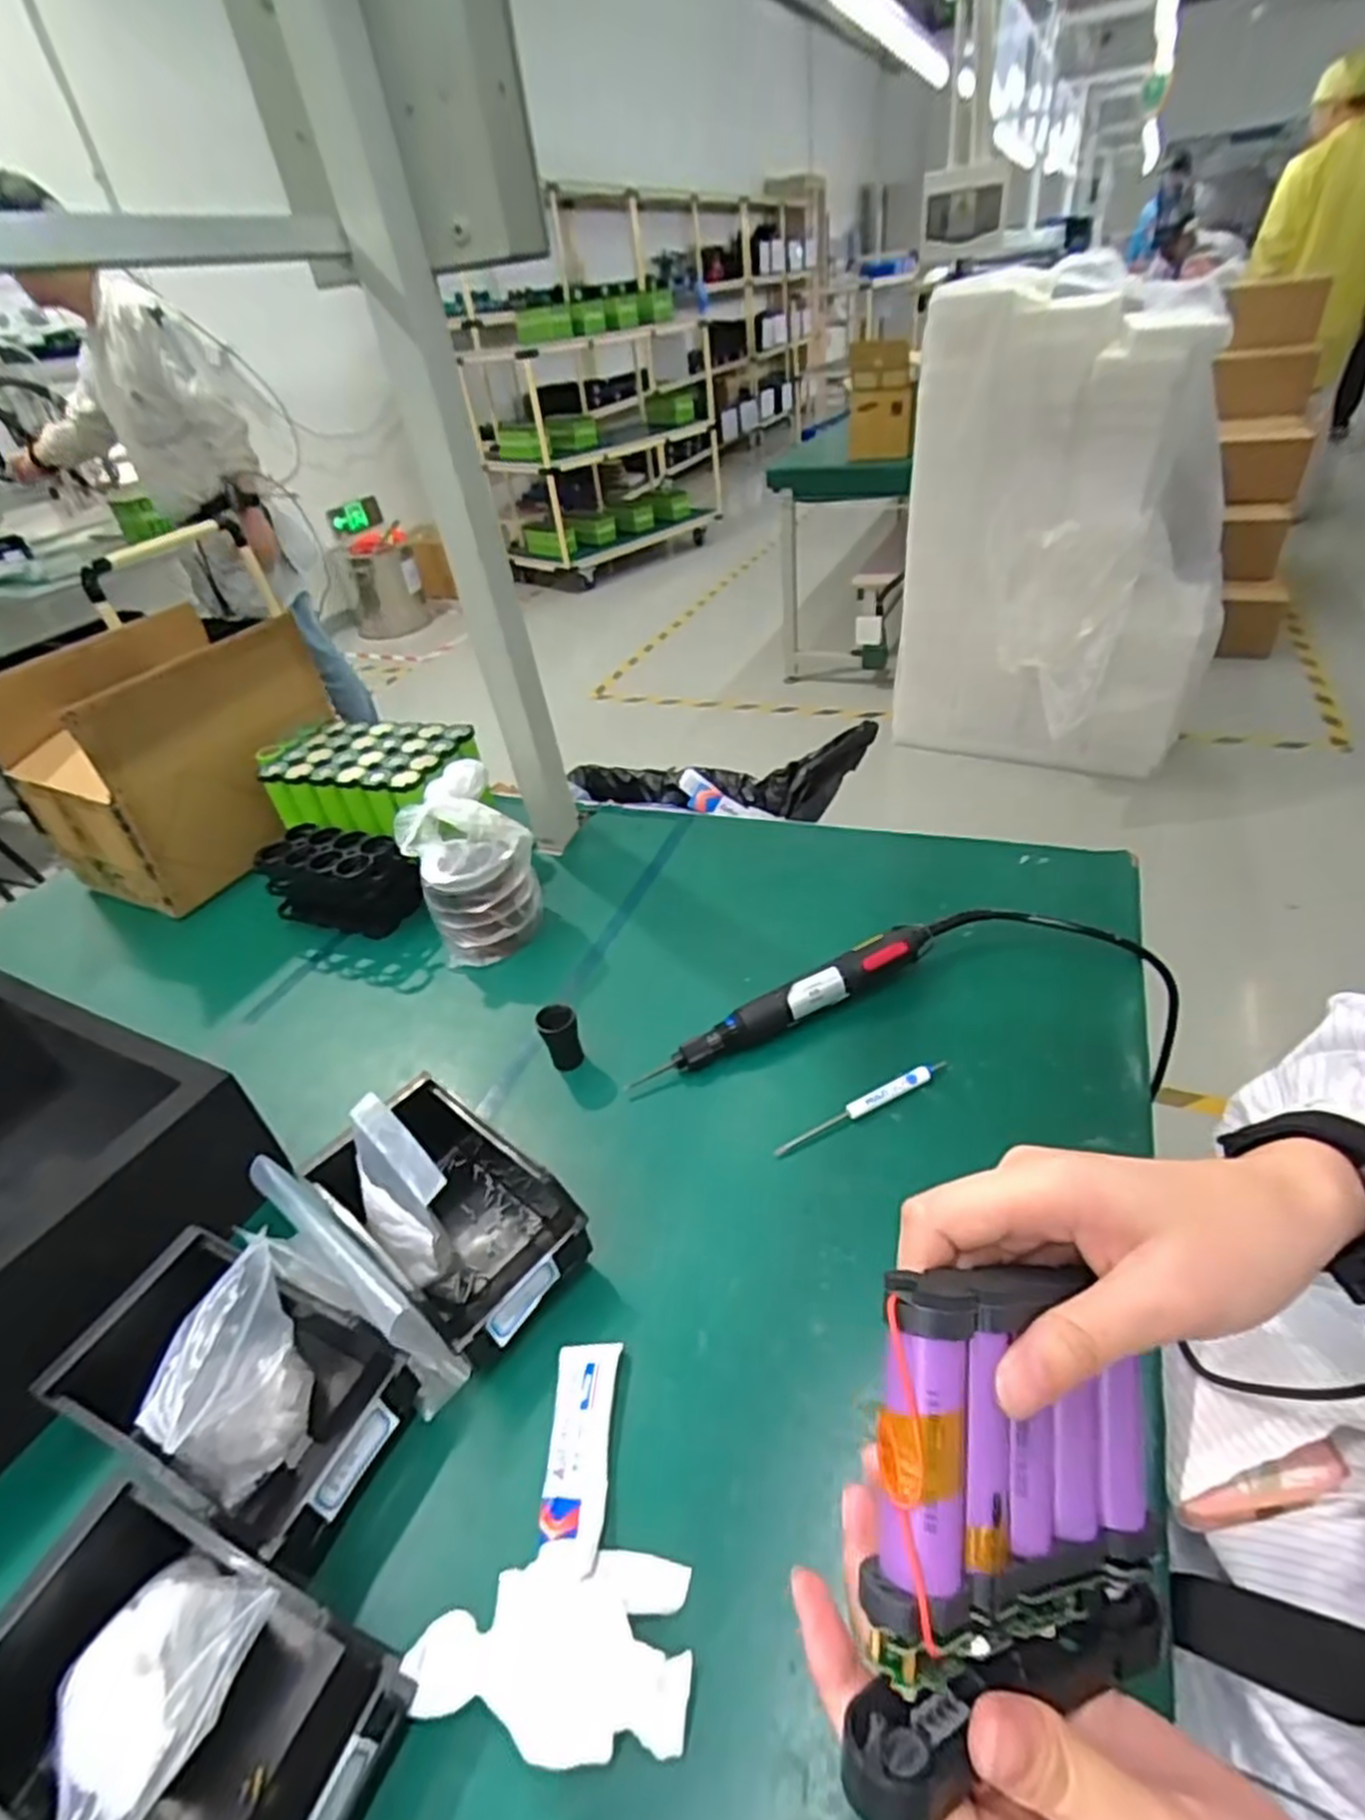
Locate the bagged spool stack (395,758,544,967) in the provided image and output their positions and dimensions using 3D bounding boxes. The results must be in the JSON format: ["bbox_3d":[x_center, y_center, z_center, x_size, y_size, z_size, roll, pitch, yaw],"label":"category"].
[{"bbox_3d":[-0.209,-0.044,0.794,0.118,0.152,0.128,-18,39,-13],"label":"bagged spool stack"}]

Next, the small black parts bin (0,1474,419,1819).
[{"bbox_3d":[-0.220,0.347,0.346,0.182,0.083,0.106,11,42,22],"label":"small black parts bin"}]

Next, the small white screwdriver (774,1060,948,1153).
[{"bbox_3d":[0.135,0.142,0.587,0.150,0.012,0.013,-21,40,-16],"label":"small white screwdriver"}]

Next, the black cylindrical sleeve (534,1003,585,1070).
[{"bbox_3d":[-0.101,0.106,0.657,0.031,0.050,0.029,-5,38,4],"label":"black cylindrical sleeve"}]

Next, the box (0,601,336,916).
[{"bbox_3d":[-0.599,-0.186,0.972,0.201,0.277,0.293,11,42,22],"label":"box"}]

